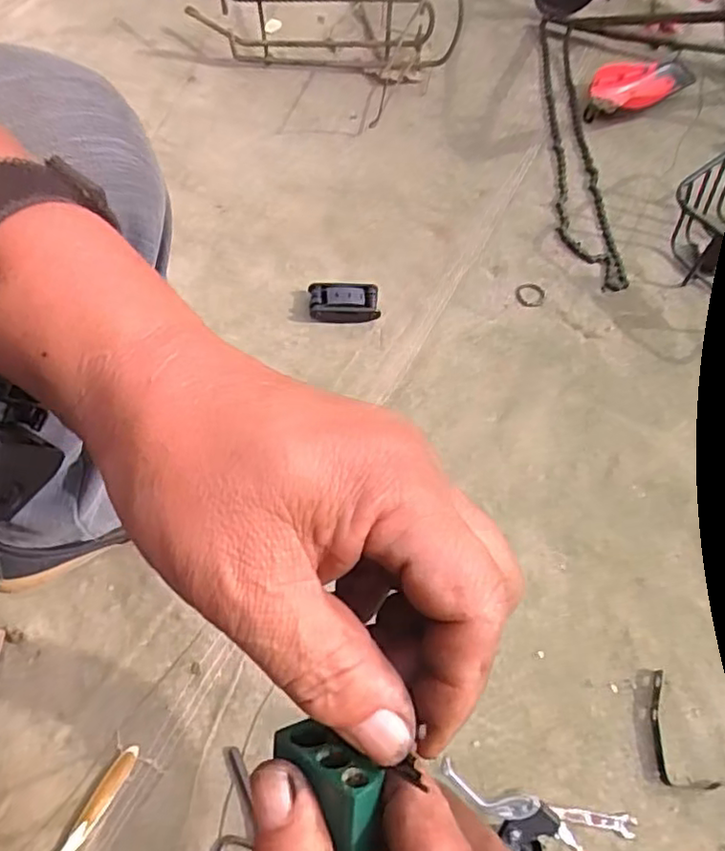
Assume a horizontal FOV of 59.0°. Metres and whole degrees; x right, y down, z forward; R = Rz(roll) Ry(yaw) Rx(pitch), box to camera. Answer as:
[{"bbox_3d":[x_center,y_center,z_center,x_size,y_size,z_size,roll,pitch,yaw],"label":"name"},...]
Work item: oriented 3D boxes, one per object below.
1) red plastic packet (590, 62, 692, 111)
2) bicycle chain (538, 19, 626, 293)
[{"bbox_3d":[0.398,-0.486,0.911,0.156,0.019,0.071,-6,67,-6],"label":"red plastic packet"},{"bbox_3d":[0.283,-0.388,0.891,0.073,0.025,0.472,-3,67,-4],"label":"bicycle chain"}]

